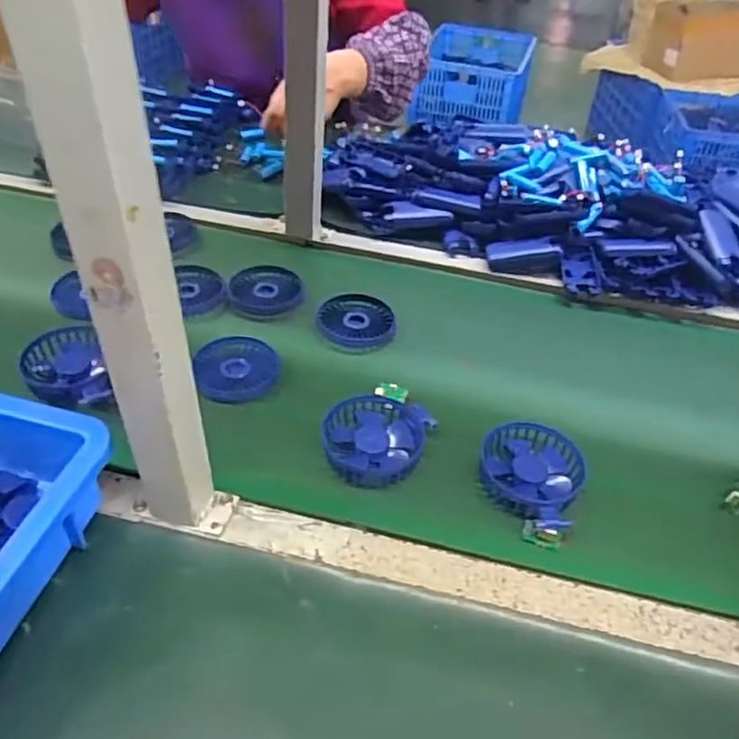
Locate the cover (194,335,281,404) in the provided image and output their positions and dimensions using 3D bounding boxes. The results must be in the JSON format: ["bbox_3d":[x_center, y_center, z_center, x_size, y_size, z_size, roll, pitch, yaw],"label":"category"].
[{"bbox_3d":[-0.134,-0.006,0.655,0.080,0.021,0.080,-2,54,3],"label":"cover"}]

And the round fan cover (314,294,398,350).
[{"bbox_3d":[-0.014,-0.054,0.727,0.082,0.021,0.071,-11,47,-11],"label":"round fan cover"}]

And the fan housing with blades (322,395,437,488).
[{"bbox_3d":[0.004,0.059,0.575,0.091,0.019,0.095,0,46,0],"label":"fan housing with blades"}]

